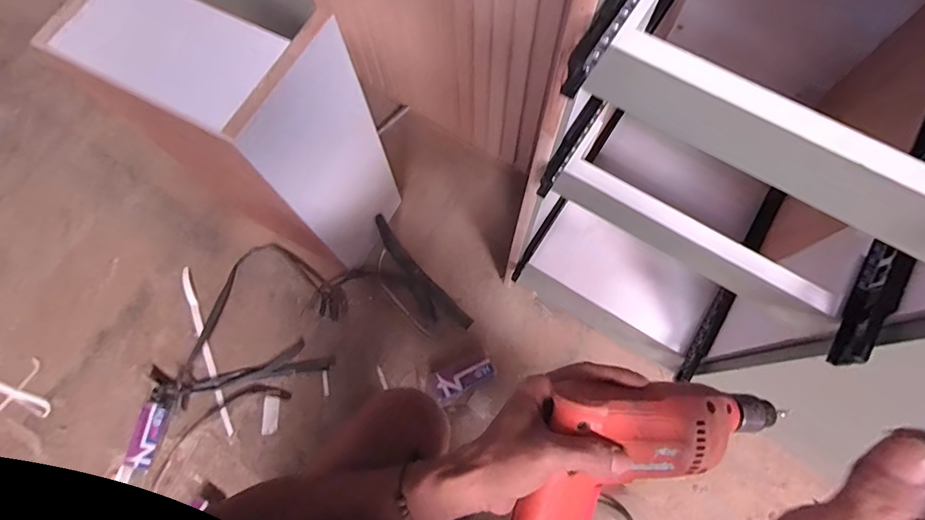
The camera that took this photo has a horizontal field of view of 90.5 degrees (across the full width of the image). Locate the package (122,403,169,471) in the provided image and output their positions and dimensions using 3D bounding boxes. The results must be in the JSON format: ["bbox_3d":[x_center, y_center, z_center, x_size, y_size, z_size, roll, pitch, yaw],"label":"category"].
[{"bbox_3d":[-0.535,0.298,0.774,0.039,0.026,0.105,14,74,6],"label":"package"}]

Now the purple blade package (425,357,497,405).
[{"bbox_3d":[-0.002,0.202,0.776,0.113,0.013,0.048,-24,73,-6],"label":"purple blade package"}]

